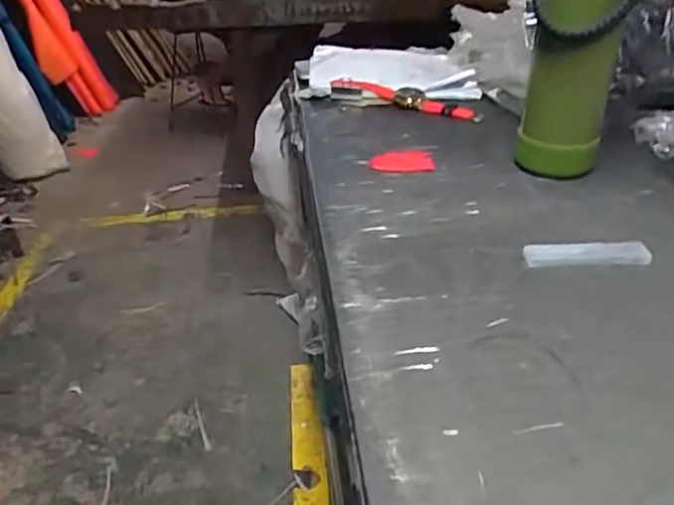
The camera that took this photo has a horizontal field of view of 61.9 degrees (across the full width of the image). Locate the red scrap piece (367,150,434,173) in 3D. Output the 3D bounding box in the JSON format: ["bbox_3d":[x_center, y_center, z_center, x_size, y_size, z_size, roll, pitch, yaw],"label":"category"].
[{"bbox_3d":[0.079,-0.115,0.697,0.079,0.006,0.049,2,47,-4],"label":"red scrap piece"}]

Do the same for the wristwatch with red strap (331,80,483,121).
[{"bbox_3d":[0.107,-0.238,0.864,0.227,0.032,0.040,13,36,24],"label":"wristwatch with red strap"}]

